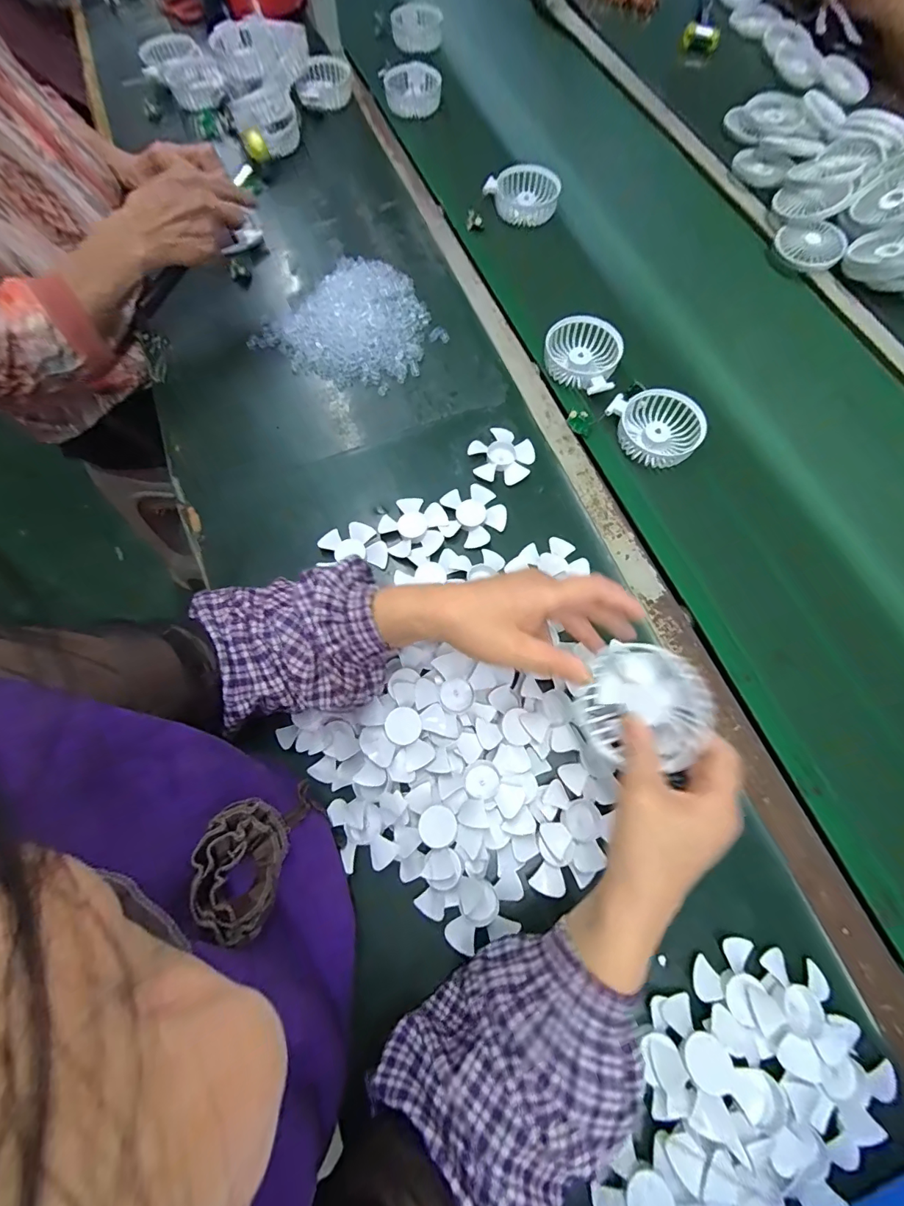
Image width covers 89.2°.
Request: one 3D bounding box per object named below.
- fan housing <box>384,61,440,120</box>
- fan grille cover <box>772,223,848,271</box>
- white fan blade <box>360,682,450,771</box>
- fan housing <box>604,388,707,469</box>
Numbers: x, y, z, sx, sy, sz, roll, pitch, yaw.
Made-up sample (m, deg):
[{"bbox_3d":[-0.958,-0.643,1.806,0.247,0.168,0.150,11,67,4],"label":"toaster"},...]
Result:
[{"bbox_3d":[-0.067,-0.877,0.789,0.096,0.047,0.083,-4,70,-3],"label":"fan housing"},{"bbox_3d":[0.501,-0.498,0.642,0.088,0.019,0.088,20,70,6],"label":"fan grille cover"},{"bbox_3d":[-0.044,0.109,0.400,0.068,0.014,0.069,0,69,-1],"label":"white fan blade"},{"bbox_3d":[0.238,-0.206,0.531,0.082,0.030,0.096,-26,72,-11],"label":"fan housing"}]

